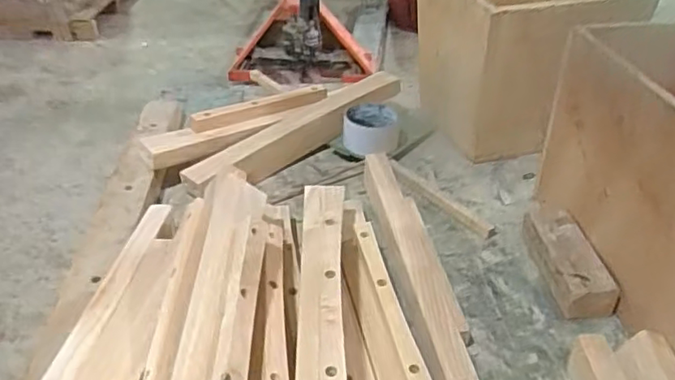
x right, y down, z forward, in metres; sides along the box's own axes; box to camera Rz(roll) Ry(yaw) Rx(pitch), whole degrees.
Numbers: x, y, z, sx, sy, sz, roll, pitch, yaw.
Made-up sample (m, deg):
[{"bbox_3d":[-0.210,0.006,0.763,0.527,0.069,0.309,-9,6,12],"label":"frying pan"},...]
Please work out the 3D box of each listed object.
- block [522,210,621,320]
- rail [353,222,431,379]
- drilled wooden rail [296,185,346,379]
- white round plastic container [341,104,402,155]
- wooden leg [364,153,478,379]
[{"bbox_3d":[0.253,0.078,0.683,0.064,0.043,0.146,-4,36,-6],"label":"block"},{"bbox_3d":[0.051,0.111,0.606,0.021,0.017,0.226,-7,37,-9],"label":"rail"},{"bbox_3d":[-0.016,0.079,0.581,0.041,0.030,0.313,-1,32,-1],"label":"drilled wooden rail"},{"bbox_3d":[0.049,-0.088,0.888,0.080,0.052,0.080,0,36,0],"label":"white round plastic container"},{"bbox_3d":[0.079,0.077,0.685,0.054,0.052,0.385,-6,36,-7],"label":"wooden leg"}]

